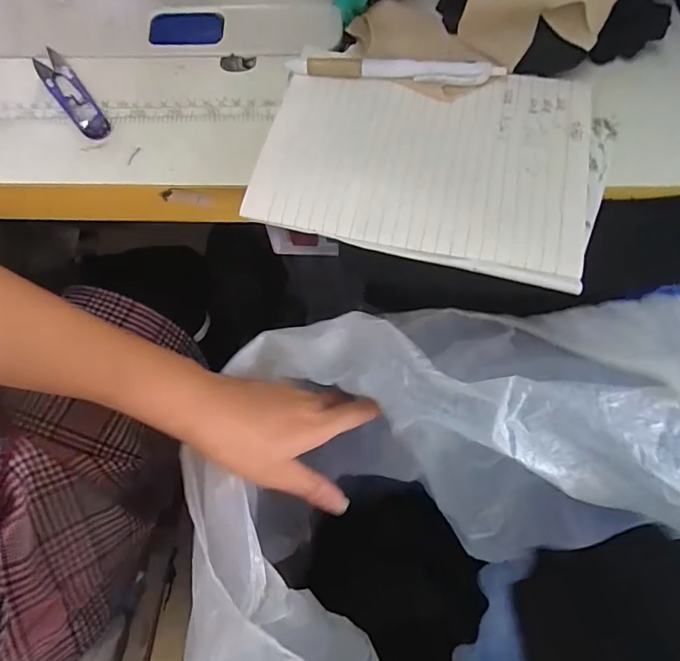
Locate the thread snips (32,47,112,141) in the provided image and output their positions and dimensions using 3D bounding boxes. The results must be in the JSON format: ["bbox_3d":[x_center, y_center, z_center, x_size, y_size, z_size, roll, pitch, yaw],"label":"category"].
[{"bbox_3d":[-0.180,-0.159,0.315,0.020,0.006,0.098,-34,70,-12],"label":"thread snips"}]

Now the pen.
[{"bbox_3d":[0.034,-0.168,0.306,0.136,0.015,0.009,5,67,4],"label":"pen"}]

